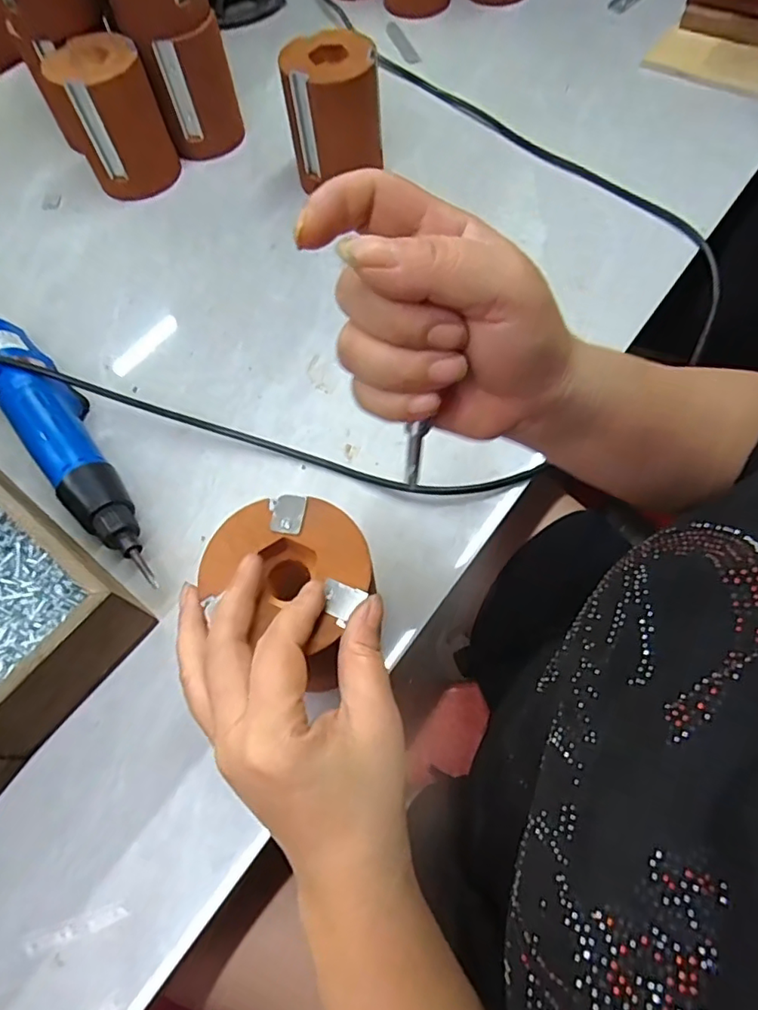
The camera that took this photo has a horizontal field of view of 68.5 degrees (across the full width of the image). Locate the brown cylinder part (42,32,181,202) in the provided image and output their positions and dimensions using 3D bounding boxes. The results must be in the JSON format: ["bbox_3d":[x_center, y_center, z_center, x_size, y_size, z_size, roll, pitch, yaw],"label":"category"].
[{"bbox_3d":[-0.235,-0.344,0.502,0.080,0.102,0.070,-25,67,-10],"label":"brown cylinder part"}]

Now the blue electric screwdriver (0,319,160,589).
[{"bbox_3d":[-0.227,-0.054,0.395,0.050,0.040,0.273,-40,70,-16],"label":"blue electric screwdriver"}]

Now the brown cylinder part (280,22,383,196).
[{"bbox_3d":[-0.039,-0.337,0.486,0.077,0.100,0.072,-5,65,-1],"label":"brown cylinder part"}]

